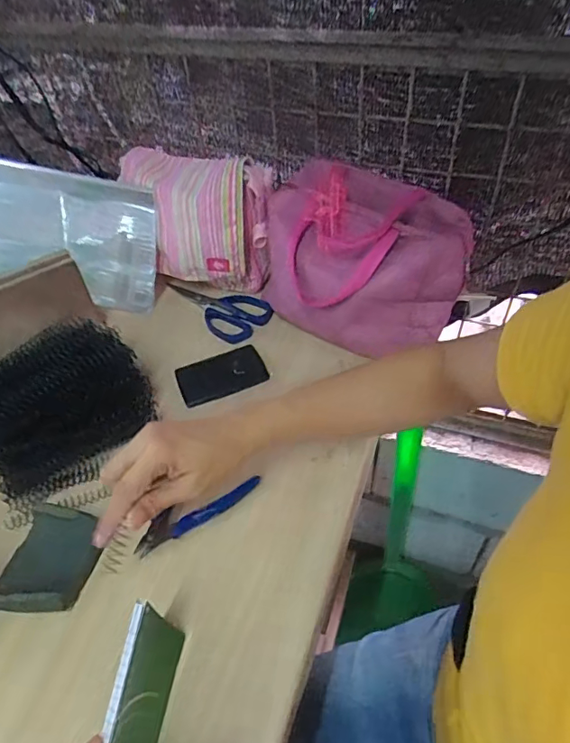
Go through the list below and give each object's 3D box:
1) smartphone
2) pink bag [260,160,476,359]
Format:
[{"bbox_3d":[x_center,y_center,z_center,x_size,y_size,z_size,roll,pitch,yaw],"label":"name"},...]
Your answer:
[{"bbox_3d":[-0.075,0.002,0.595,0.100,0.006,0.060,-22,49,-15],"label":"smartphone"},{"bbox_3d":[0.087,-0.129,0.598,0.231,0.151,0.143,33,57,30],"label":"pink bag"}]

